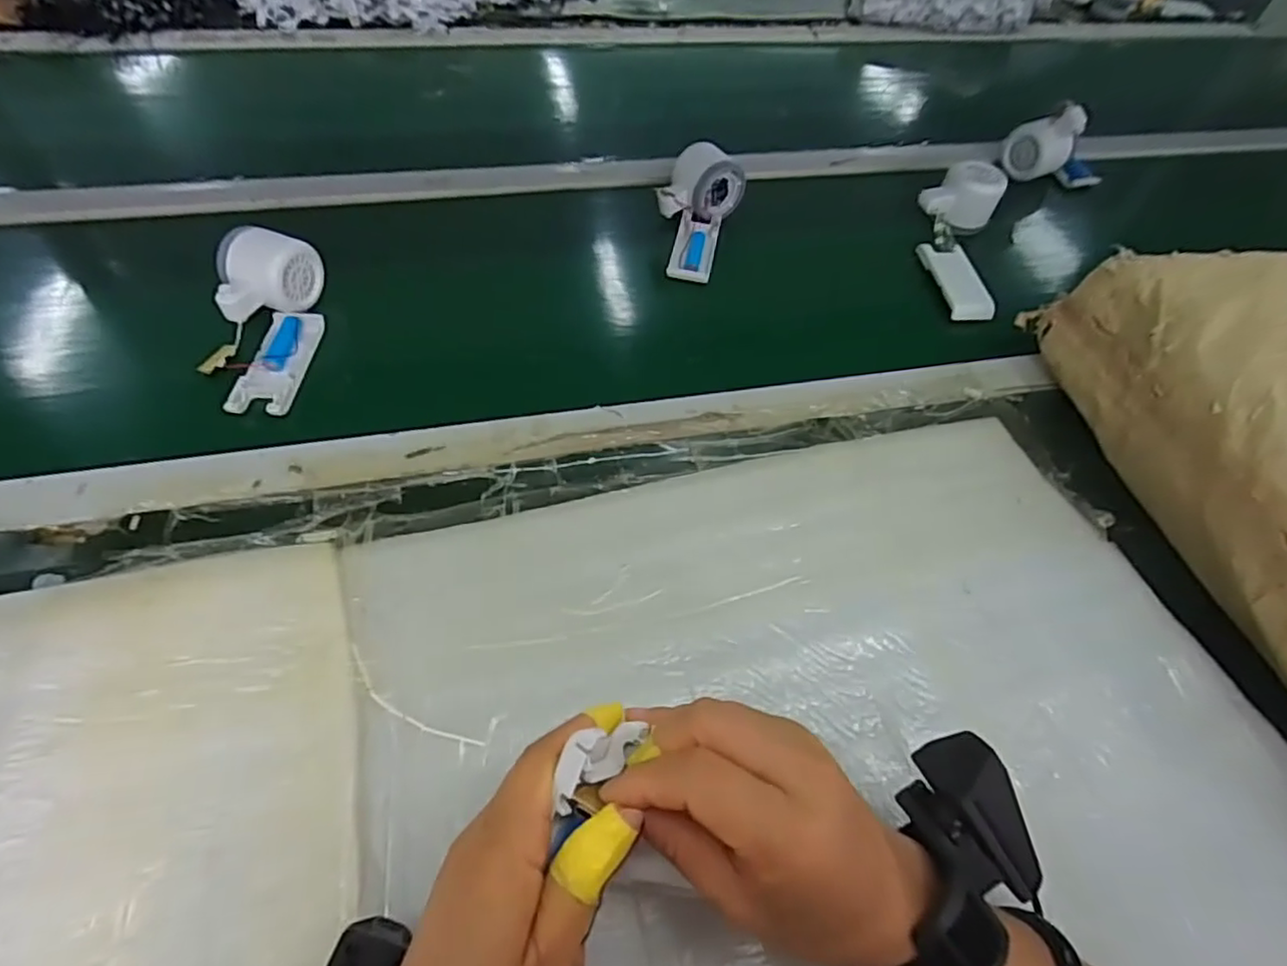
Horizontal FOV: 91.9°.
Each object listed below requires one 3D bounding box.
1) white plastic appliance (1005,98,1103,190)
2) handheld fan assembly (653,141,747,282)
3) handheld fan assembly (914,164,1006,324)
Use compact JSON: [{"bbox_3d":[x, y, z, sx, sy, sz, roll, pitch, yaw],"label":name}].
[{"bbox_3d":[0.460,-0.371,0.684,0.101,0.065,0.052,5,55,-1],"label":"white plastic appliance"},{"bbox_3d":[0.054,-0.255,0.603,0.080,0.039,0.145,8,75,0],"label":"handheld fan assembly"},{"bbox_3d":[0.304,-0.237,0.593,0.067,0.050,0.188,14,56,5],"label":"handheld fan assembly"}]

